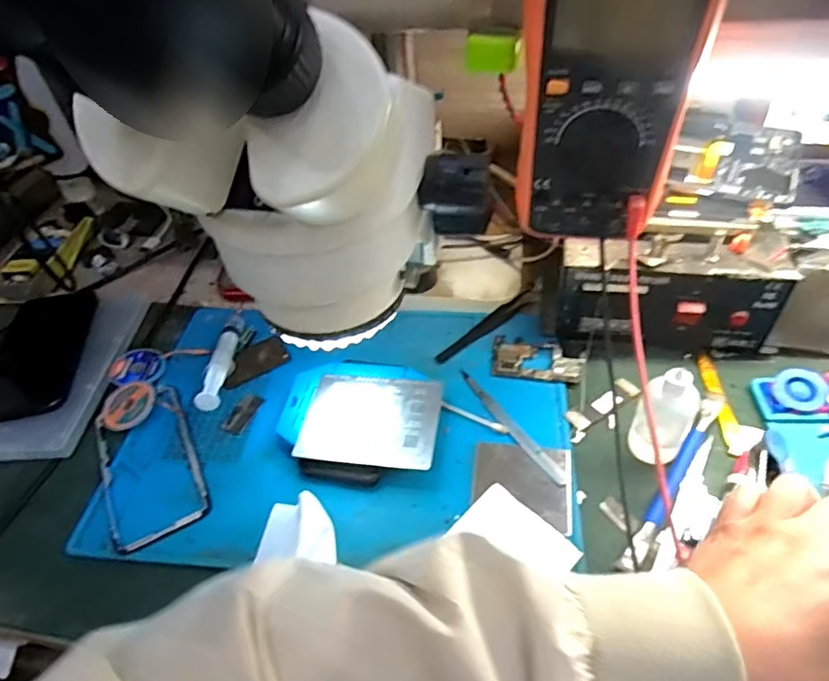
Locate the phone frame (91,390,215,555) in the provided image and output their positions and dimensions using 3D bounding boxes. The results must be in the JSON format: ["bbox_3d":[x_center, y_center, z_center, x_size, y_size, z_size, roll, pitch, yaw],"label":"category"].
[{"bbox_3d":[-0.206,0.094,0.430,0.070,0.004,0.138,-23,48,-15],"label":"phone frame"}]

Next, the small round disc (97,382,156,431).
[{"bbox_3d":[-0.239,0.055,0.463,0.045,0.010,0.041,-3,46,3],"label":"small round disc"}]

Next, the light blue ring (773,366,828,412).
[{"bbox_3d":[0.292,0.037,0.421,0.034,0.006,0.034,-6,68,15],"label":"light blue ring"}]

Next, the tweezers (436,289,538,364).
[{"bbox_3d":[0.066,-0.017,0.501,0.121,0.016,0.013,-32,51,-22],"label":"tweezers"}]

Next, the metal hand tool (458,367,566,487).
[{"bbox_3d":[0.073,0.063,0.430,0.013,0.005,0.124,-26,49,-18],"label":"metal hand tool"}]

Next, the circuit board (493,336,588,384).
[{"bbox_3d":[0.105,0.016,0.473,0.075,0.005,0.040,6,47,12],"label":"circuit board"}]

